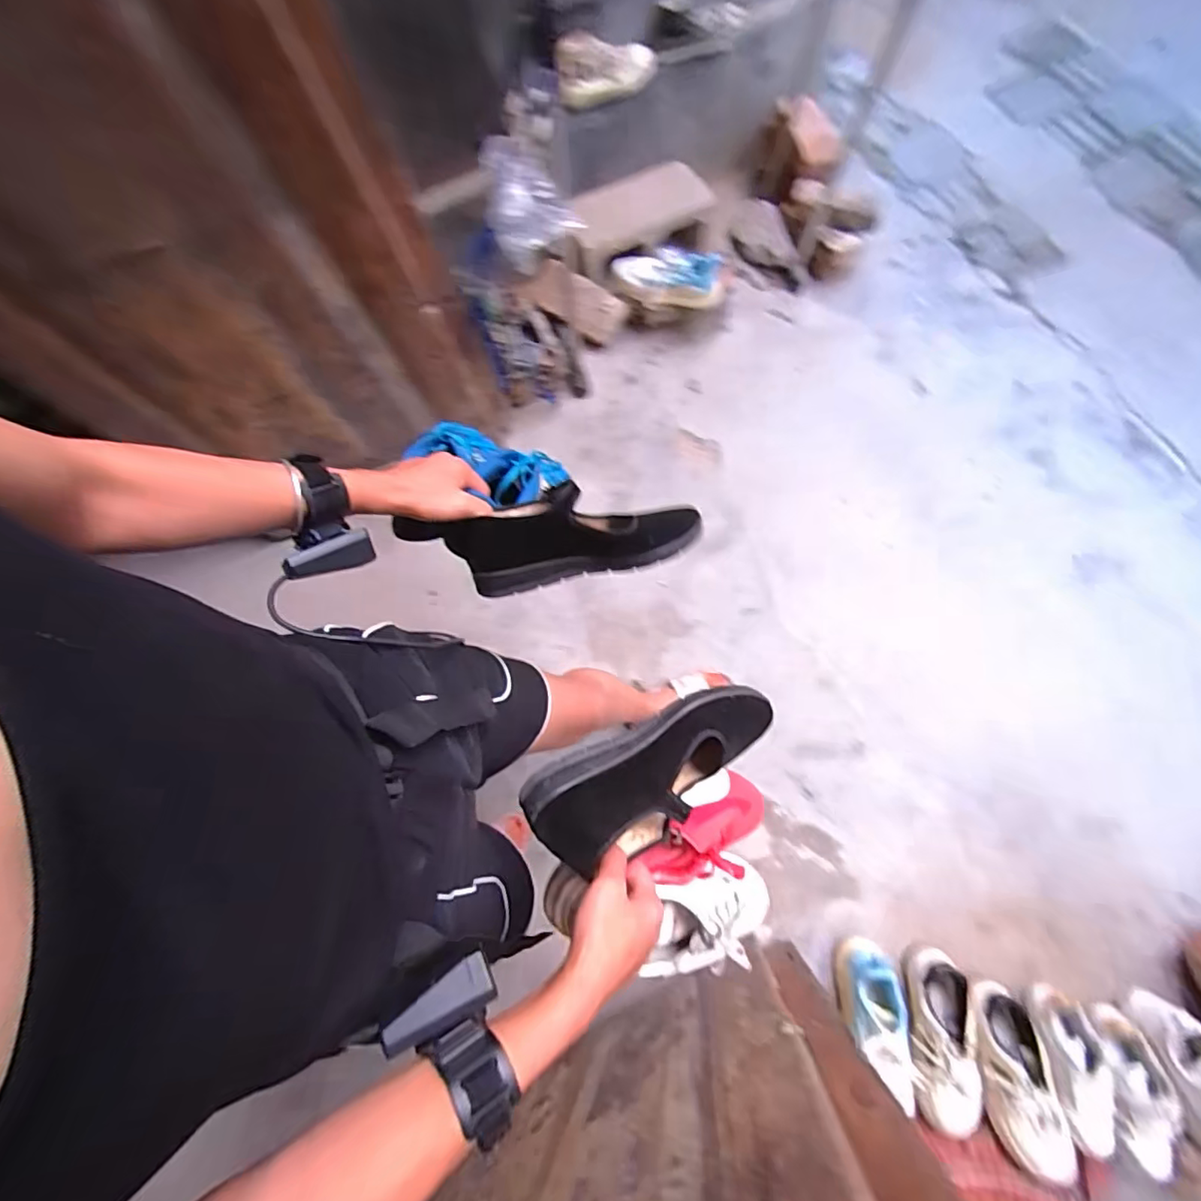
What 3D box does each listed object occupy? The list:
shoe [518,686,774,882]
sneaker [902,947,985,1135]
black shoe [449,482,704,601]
[{"bbox_3d":[0.051,0.147,0.495,0.227,0.070,0.088,-22,73,-25],"label":"shoe"},{"bbox_3d":[0.574,0.738,0.975,0.102,0.099,0.241,1,73,8],"label":"sneaker"},{"bbox_3d":[-0.028,-0.060,0.575,0.256,0.068,0.083,-6,73,-2],"label":"black shoe"}]

